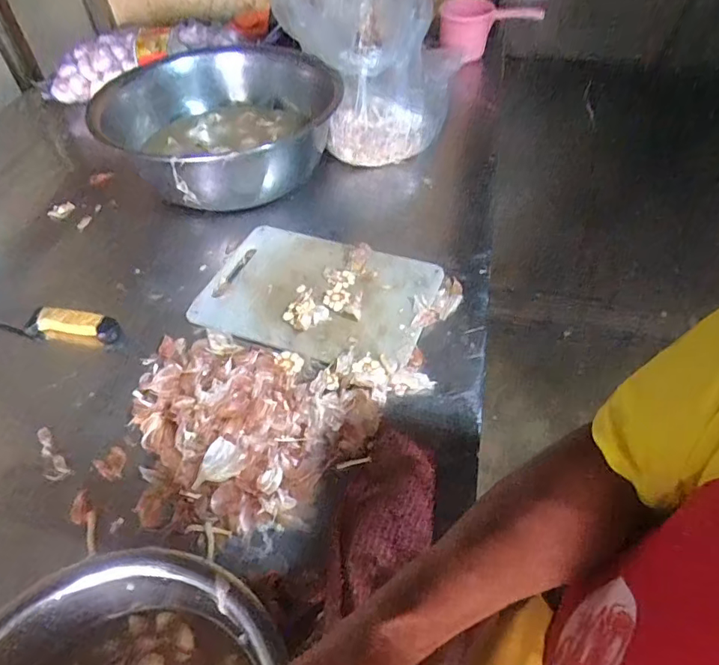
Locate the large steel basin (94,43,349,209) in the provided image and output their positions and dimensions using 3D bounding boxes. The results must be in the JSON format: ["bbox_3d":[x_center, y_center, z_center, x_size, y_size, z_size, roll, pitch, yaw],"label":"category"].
[{"bbox_3d":[-0.251,-0.398,0.953,0.368,0.136,0.418,16,52,16],"label":"large steel basin"}]

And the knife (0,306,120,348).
[{"bbox_3d":[-0.556,-0.026,0.775,0.399,0.031,0.050,8,51,9],"label":"knife"}]

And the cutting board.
[{"bbox_3d":[-0.065,-0.065,0.780,0.339,0.020,0.236,15,52,14],"label":"cutting board"}]

